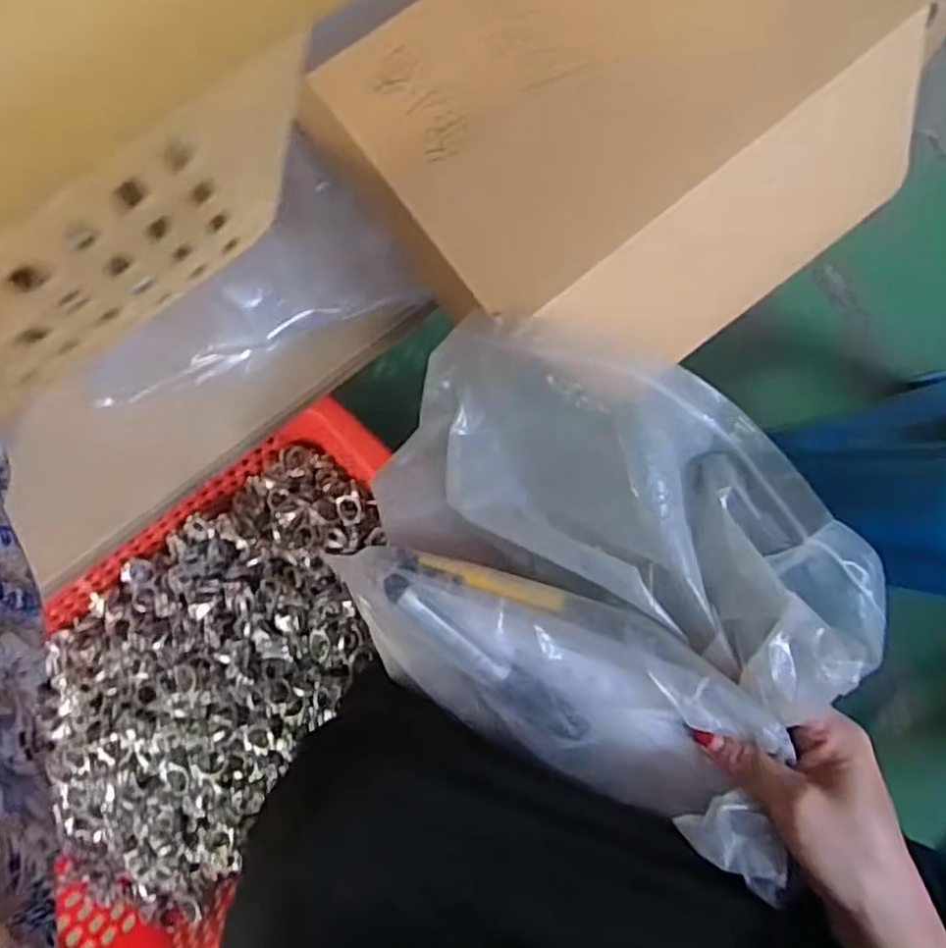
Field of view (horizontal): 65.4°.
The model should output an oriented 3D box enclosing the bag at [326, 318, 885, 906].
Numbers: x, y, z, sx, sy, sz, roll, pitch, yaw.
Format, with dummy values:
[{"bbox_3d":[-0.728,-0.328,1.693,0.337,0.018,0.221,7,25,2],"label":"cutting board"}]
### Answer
[{"bbox_3d":[0.067,0.059,0.395,0.249,0.129,0.212,24,85,-4],"label":"bag"}]

